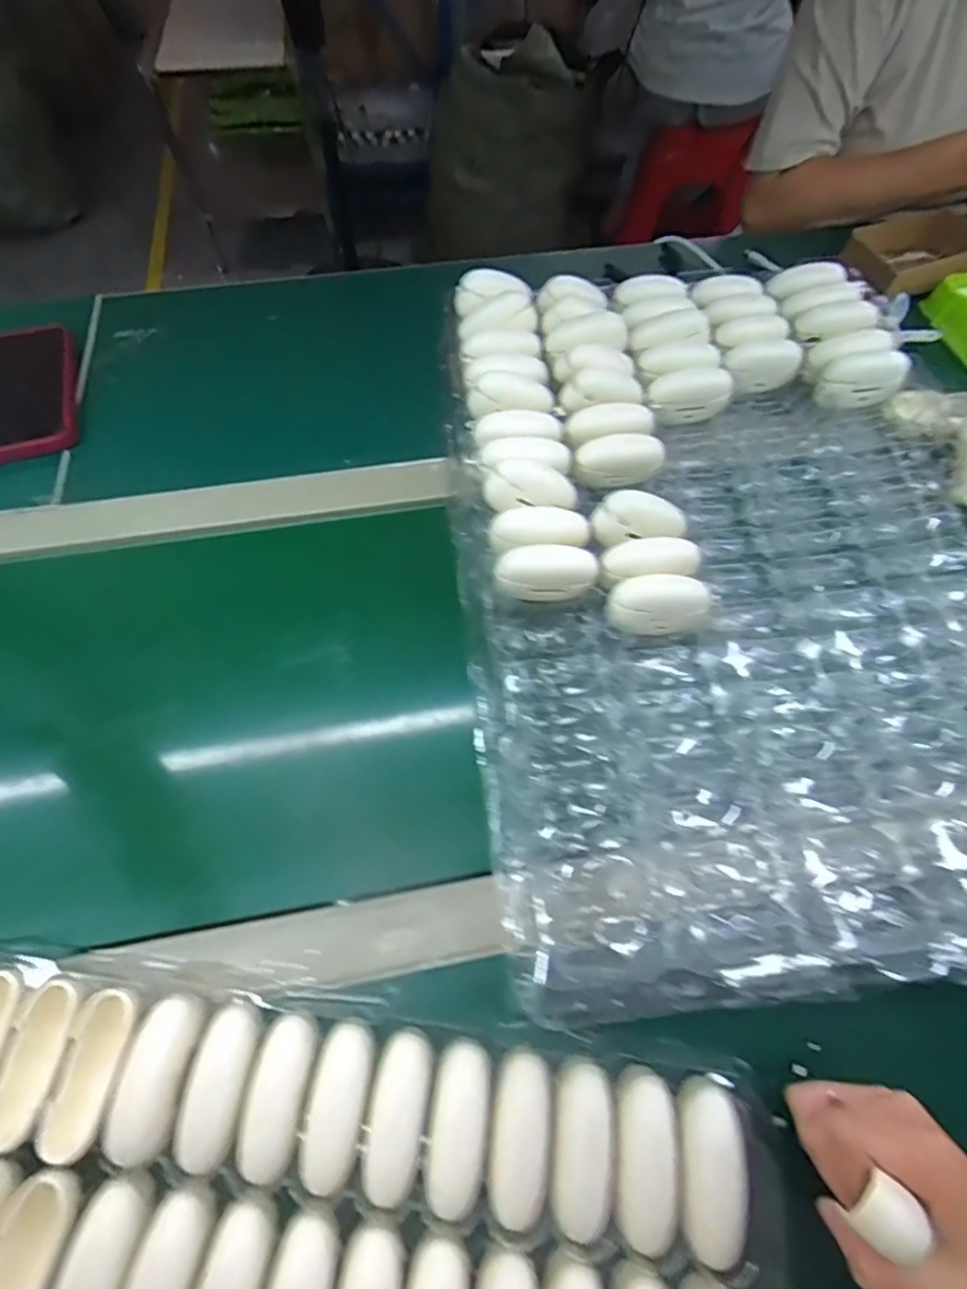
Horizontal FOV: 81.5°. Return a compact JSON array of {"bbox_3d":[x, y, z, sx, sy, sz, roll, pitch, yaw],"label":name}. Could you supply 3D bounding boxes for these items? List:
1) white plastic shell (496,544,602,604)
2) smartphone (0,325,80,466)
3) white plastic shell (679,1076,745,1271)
[{"bbox_3d":[0.043,-0.050,0.393,0.069,0.024,0.040,-4,106,-5],"label":"white plastic shell"},{"bbox_3d":[-0.421,-0.235,0.518,0.077,0.018,0.159,-16,64,-8],"label":"smartphone"},{"bbox_3d":[0.110,0.256,0.274,0.028,0.013,0.069,8,63,4],"label":"white plastic shell"}]

